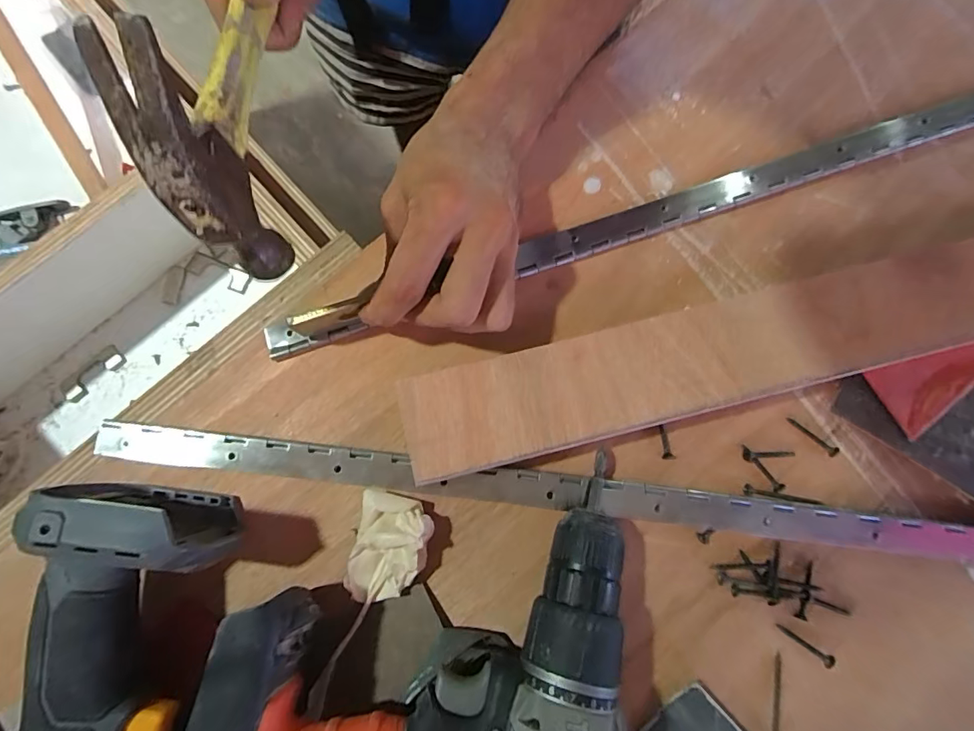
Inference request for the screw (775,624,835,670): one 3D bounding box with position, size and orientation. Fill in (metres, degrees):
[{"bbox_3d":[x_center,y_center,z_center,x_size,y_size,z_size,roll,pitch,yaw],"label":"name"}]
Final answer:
[{"bbox_3d":[0.184,0.162,0.269,0.034,0.004,0.007,33,81,6],"label":"screw"}]

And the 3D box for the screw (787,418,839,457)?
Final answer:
[{"bbox_3d":[0.202,0.044,0.290,0.036,0.004,0.006,38,81,7],"label":"screw"}]

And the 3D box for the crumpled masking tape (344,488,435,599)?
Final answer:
[{"bbox_3d":[-0.056,0.105,0.268,0.042,0.018,0.059,12,81,1],"label":"crumpled masking tape"}]

